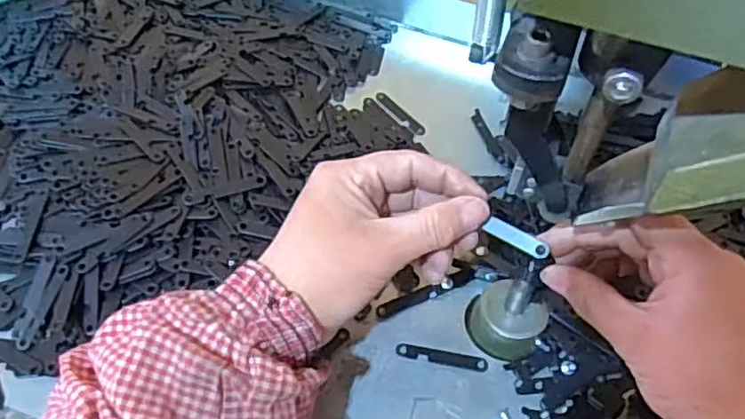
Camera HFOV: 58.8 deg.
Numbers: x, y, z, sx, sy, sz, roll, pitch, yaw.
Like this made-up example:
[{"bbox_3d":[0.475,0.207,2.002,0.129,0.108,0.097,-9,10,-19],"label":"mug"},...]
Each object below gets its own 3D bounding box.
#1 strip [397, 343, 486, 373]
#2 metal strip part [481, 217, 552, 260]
[{"bbox_3d":[0.040,0.085,0.381,0.052,0.004,0.009,11,52,4],"label":"strip"},{"bbox_3d":[0.073,0.015,0.331,0.031,0.004,0.009,29,93,18],"label":"metal strip part"}]

